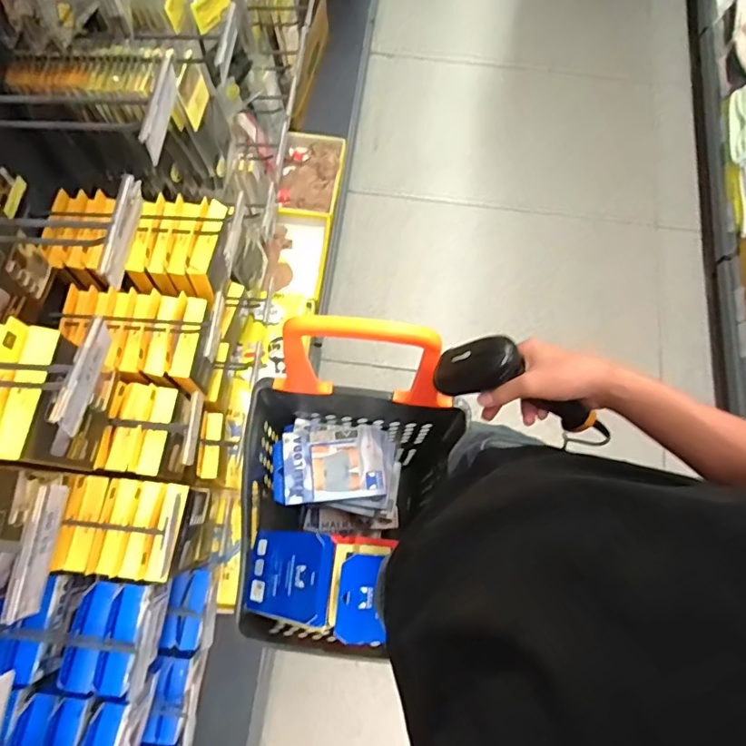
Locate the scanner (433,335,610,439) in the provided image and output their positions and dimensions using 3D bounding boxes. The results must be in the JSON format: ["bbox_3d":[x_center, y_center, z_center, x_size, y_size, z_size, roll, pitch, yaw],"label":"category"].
[{"bbox_3d":[0.168,0.018,0.536,0.197,0.067,0.063,24,75,-1],"label":"scanner"}]

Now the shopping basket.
[{"bbox_3d":[-0.060,0.258,0.965,0.361,0.697,0.494,11,74,2],"label":"shopping basket"}]

